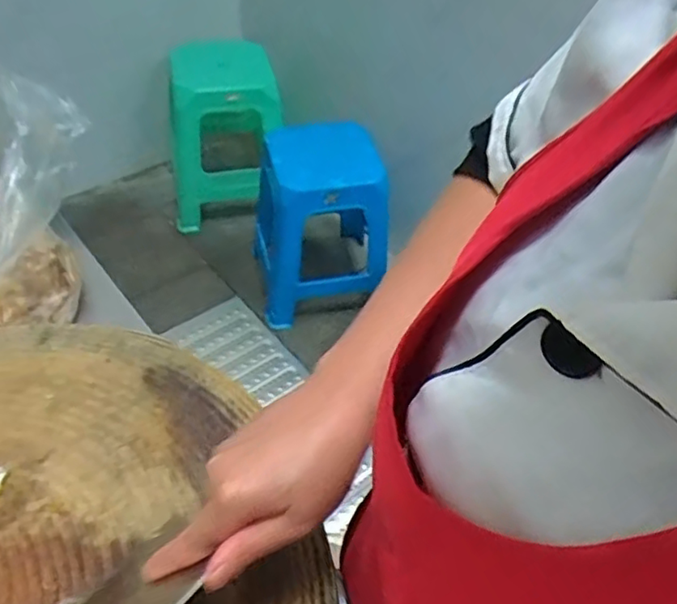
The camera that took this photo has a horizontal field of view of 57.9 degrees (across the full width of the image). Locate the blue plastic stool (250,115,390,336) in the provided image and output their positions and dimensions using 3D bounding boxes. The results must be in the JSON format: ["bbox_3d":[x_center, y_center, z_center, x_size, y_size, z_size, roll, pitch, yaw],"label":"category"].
[{"bbox_3d":[-0.052,-0.217,1.676,0.339,0.454,0.356,-8,50,-12],"label":"blue plastic stool"}]

